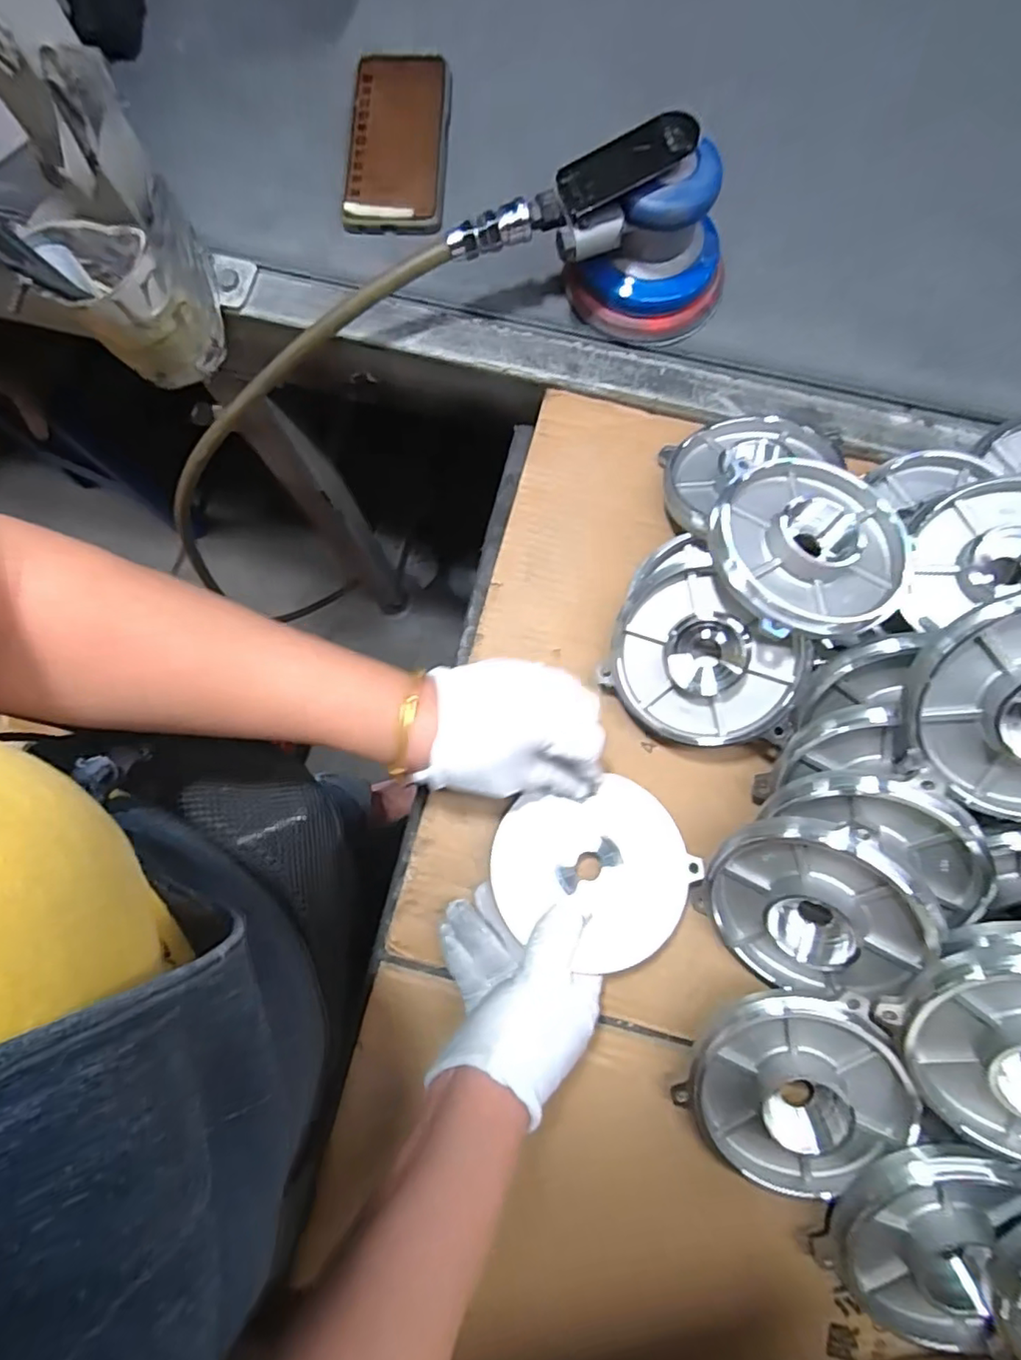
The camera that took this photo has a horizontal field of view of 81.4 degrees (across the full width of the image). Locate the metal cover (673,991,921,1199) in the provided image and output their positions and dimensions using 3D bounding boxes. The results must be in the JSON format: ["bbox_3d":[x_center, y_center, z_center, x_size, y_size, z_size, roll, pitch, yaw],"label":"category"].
[{"bbox_3d":[0.154,0.221,0.323,0.108,0.030,0.108,-40,86,12],"label":"metal cover"}]

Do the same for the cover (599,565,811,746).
[{"bbox_3d":[0.116,-0.007,0.360,0.114,0.025,0.095,40,104,9],"label":"cover"}]

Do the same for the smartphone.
[{"bbox_3d":[-0.089,-0.425,0.469,0.078,0.010,0.161,3,79,2],"label":"smartphone"}]

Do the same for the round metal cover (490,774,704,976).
[{"bbox_3d":[0.048,0.111,0.349,0.109,0.014,0.104,0,79,1],"label":"round metal cover"}]

